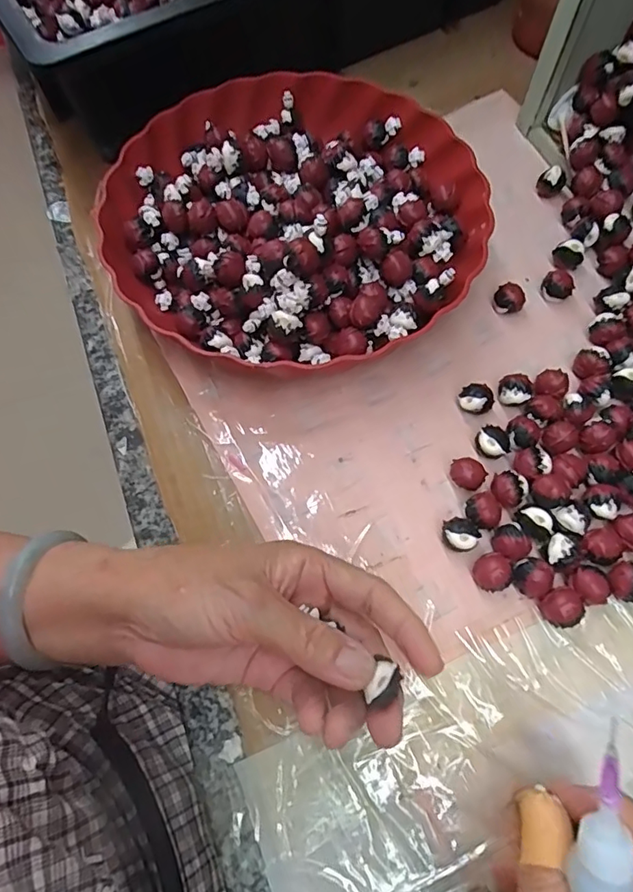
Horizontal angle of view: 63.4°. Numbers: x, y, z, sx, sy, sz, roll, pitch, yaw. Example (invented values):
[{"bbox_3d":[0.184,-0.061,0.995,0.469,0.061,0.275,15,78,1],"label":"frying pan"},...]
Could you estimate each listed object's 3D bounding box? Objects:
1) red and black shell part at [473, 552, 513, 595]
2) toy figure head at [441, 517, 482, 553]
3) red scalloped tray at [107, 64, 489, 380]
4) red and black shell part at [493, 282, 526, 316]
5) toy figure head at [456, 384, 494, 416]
[{"bbox_3d":[0.093,0.068,0.273,0.018,0.018,0.019,0,67,1],"label":"red and black shell part"},{"bbox_3d":[0.078,0.049,0.282,0.019,0.019,0.017,35,72,14],"label":"toy figure head"},{"bbox_3d":[-0.013,-0.151,0.347,0.249,0.058,0.242,-30,70,-11],"label":"red scalloped tray"},{"bbox_3d":[0.129,-0.098,0.345,0.019,0.019,0.015,36,72,15],"label":"red and black shell part"},{"bbox_3d":[0.098,-0.028,0.314,0.020,0.018,0.014,3,67,2],"label":"toy figure head"}]

